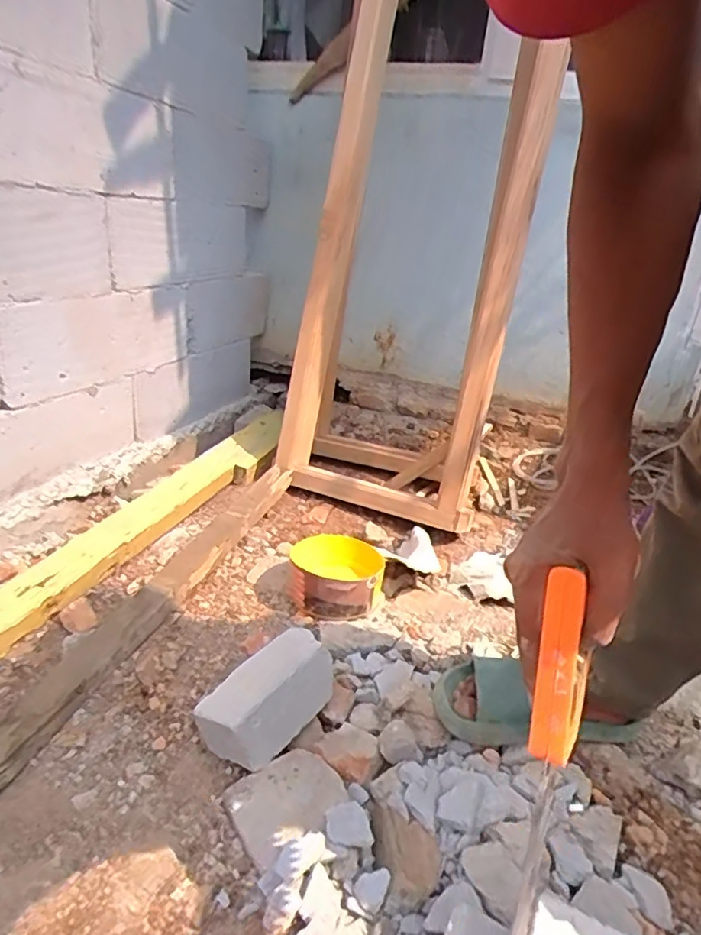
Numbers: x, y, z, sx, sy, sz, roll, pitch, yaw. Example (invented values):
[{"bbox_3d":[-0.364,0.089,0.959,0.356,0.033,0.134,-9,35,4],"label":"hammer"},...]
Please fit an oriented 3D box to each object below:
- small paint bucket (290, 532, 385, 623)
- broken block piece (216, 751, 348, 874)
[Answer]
[{"bbox_3d":[-0.019,0.204,1.064,0.169,0.087,0.173,4,24,-2],"label":"small paint bucket"},{"bbox_3d":[-0.077,0.400,0.674,0.126,0.031,0.100,-16,31,-38],"label":"broken block piece"}]

